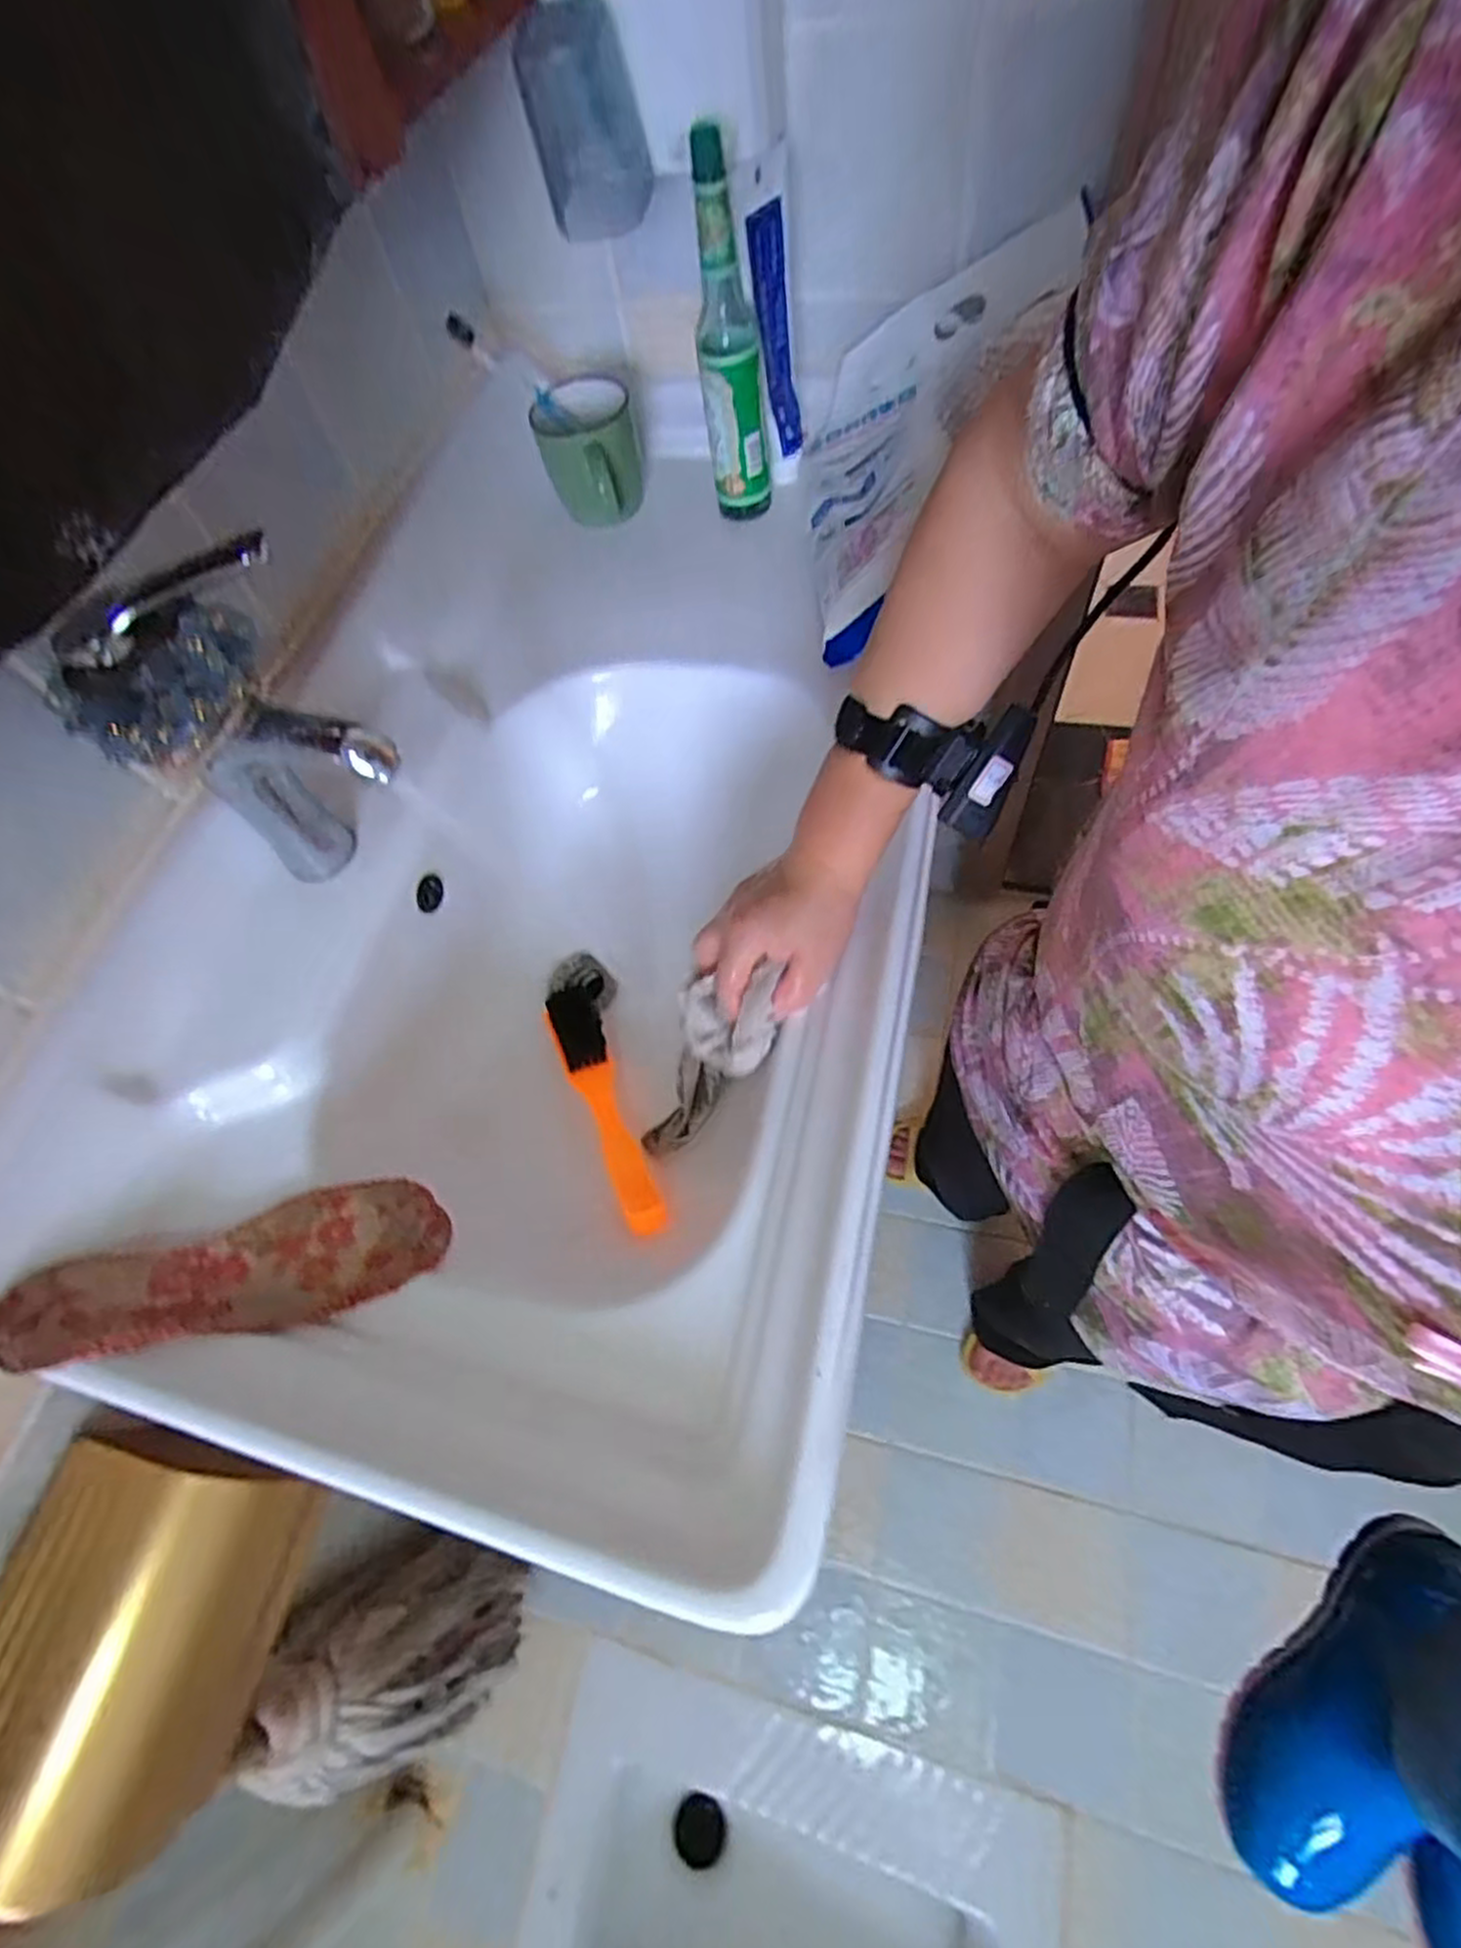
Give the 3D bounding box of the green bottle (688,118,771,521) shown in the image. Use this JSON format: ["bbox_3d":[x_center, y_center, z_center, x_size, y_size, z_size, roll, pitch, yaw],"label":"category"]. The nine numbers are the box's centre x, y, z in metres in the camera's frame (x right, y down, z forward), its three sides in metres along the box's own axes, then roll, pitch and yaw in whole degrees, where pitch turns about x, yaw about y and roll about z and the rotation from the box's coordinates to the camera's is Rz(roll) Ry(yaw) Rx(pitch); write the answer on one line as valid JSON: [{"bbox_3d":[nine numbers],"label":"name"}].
[{"bbox_3d":[0.002,-0.477,0.590,0.052,0.233,0.042,-2,63,2],"label":"green bottle"}]

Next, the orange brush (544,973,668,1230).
[{"bbox_3d":[-0.091,0.084,0.552,0.046,0.025,0.235,-23,40,-9],"label":"orange brush"}]

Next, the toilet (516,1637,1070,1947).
[{"bbox_3d":[0.056,1.147,0.916,0.582,0.240,0.439,7,64,6],"label":"toilet"}]

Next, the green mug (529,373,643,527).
[{"bbox_3d":[-0.122,-0.450,0.669,0.084,0.078,0.094,-12,63,-3],"label":"green mug"}]

